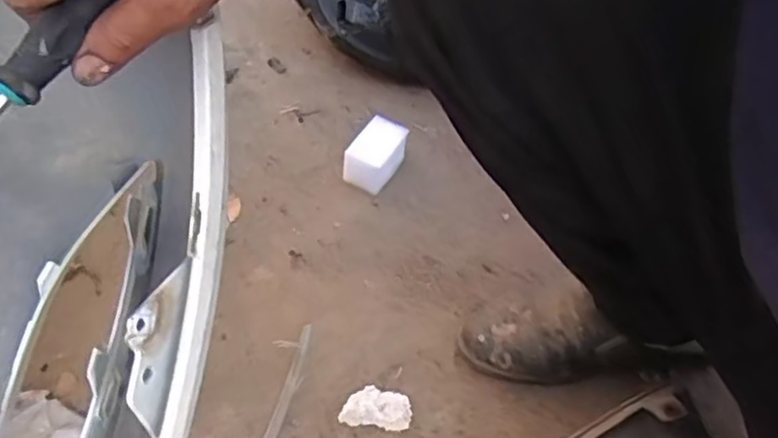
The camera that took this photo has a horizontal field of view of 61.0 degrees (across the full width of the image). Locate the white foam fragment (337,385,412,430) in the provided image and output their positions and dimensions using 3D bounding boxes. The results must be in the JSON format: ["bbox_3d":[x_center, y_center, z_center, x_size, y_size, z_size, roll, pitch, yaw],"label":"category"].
[{"bbox_3d":[-0.012,0.180,0.631,0.066,0.012,0.037,6,51,0],"label":"white foam fragment"}]

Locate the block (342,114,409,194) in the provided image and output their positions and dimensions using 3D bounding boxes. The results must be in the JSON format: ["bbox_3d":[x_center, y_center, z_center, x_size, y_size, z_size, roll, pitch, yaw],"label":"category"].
[{"bbox_3d":[-0.013,-0.080,0.812,0.053,0.052,0.080,28,55,17],"label":"block"}]

